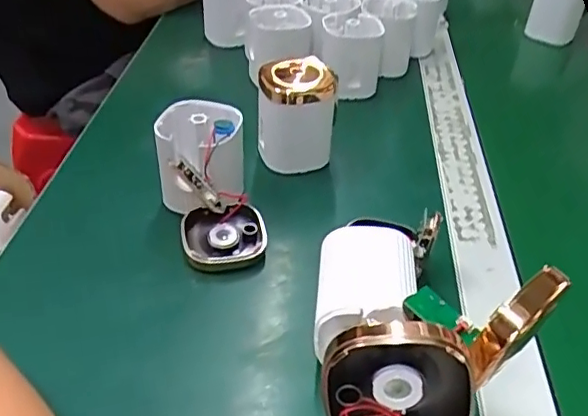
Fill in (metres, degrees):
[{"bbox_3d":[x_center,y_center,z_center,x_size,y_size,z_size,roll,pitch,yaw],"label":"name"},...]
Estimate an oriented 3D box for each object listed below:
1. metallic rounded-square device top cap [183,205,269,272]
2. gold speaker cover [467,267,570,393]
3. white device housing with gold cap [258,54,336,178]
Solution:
[{"bbox_3d":[-0.046,0.021,0.391,0.054,0.018,0.047,-7,39,-12],"label":"metallic rounded-square device top cap"},{"bbox_3d":[0.087,0.046,0.224,0.047,0.041,0.013,-24,45,-30],"label":"gold speaker cover"},{"bbox_3d":[0.001,-0.070,0.463,0.061,0.086,0.053,1,38,-1],"label":"white device housing with gold cap"}]

